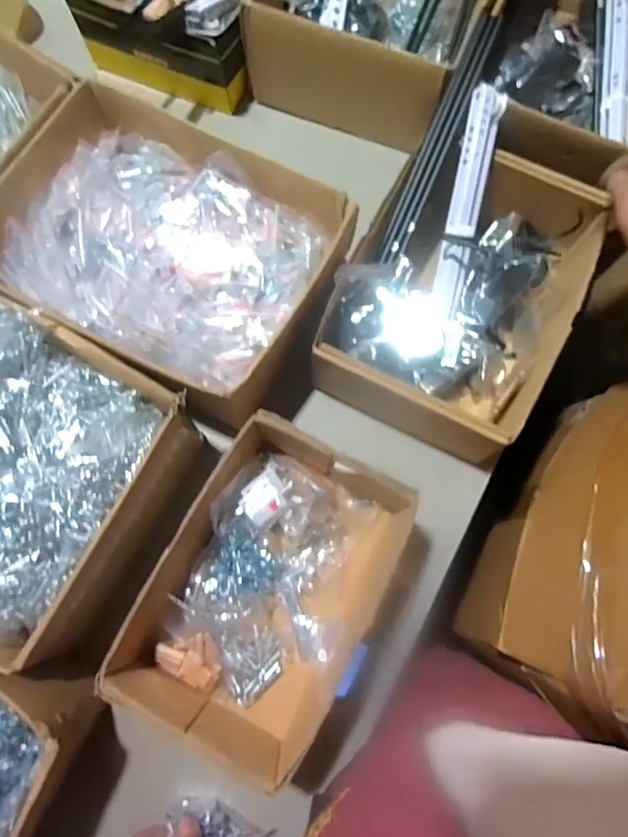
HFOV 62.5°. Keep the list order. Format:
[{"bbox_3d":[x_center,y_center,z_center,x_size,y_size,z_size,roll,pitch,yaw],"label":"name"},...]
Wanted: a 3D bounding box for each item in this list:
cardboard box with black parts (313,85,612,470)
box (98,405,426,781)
[{"bbox_3d":[0.155,-0.145,0.548,0.216,0.125,0.311,25,77,6],"label":"cardboard box with black parts"},{"bbox_3d":[-0.031,0.158,0.475,0.197,0.121,0.255,27,77,7],"label":"box"}]

